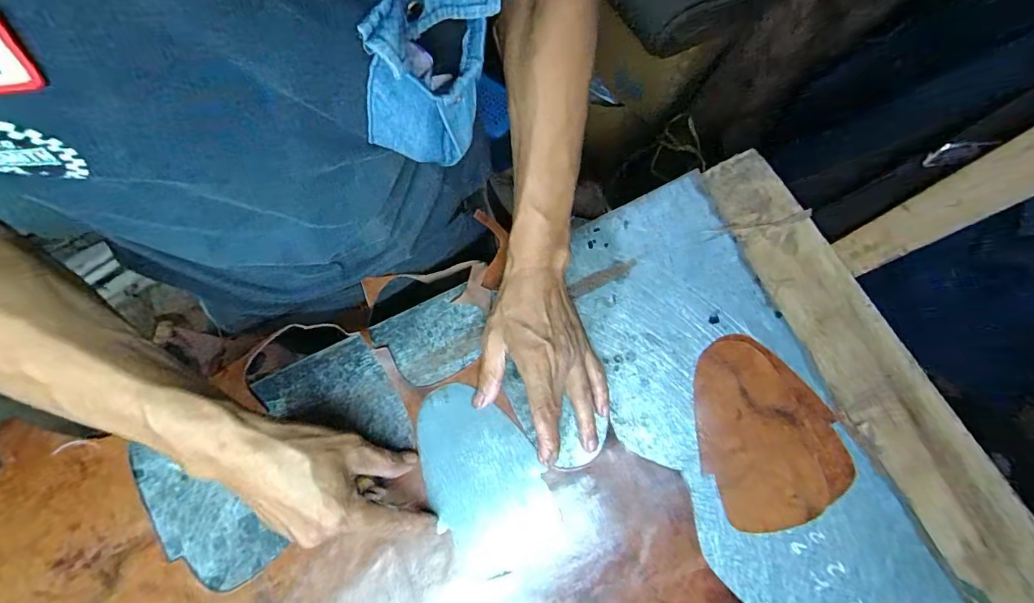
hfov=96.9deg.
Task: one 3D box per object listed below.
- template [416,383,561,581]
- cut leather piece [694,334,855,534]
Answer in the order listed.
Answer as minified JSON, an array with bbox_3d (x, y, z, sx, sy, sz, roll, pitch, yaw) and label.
[{"bbox_3d":[-0.033,0.143,0.385,0.092,0.005,0.148,-32,78,-8],"label":"template"},{"bbox_3d":[0.208,0.108,0.394,0.113,0.010,0.152,-24,77,-6],"label":"cut leather piece"}]

